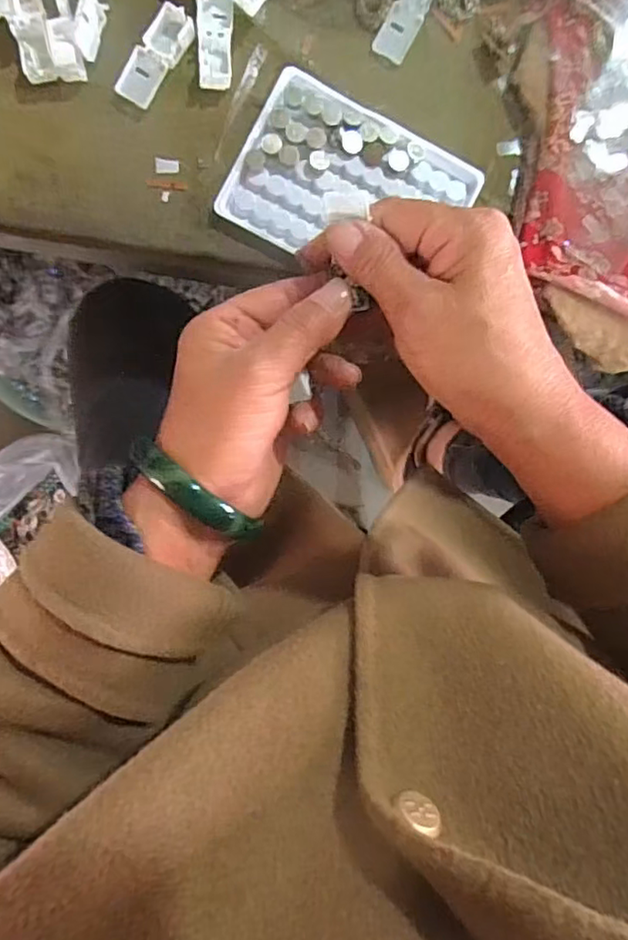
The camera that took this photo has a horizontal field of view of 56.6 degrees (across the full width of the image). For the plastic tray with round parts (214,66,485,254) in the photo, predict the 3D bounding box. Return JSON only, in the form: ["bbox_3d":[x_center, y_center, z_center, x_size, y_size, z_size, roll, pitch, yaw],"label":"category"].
[{"bbox_3d":[0.022,-0.162,0.331,0.128,0.009,0.095,23,90,-4],"label":"plastic tray with round parts"}]

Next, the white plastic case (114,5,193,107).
[{"bbox_3d":[-0.087,-0.226,0.318,0.019,0.007,0.054,35,89,-4],"label":"white plastic case"}]

